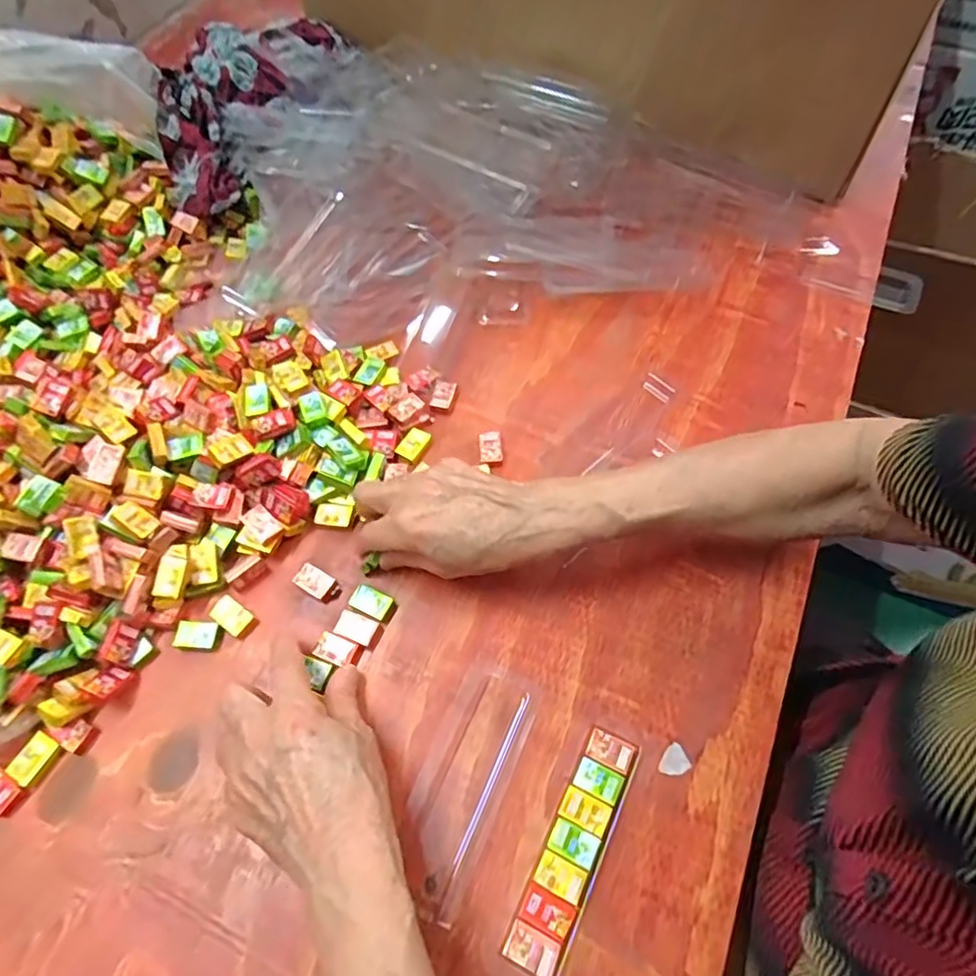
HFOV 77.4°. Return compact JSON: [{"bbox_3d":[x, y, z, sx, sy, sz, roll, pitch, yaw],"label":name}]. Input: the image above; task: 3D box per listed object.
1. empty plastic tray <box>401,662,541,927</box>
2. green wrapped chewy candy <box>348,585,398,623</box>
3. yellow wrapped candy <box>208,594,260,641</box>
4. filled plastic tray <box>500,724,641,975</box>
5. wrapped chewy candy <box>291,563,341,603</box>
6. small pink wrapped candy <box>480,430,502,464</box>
[{"bbox_3d":[-0.014,0.165,0.345,0.048,0.005,0.126,22,63,12],"label":"empty plastic tray"},{"bbox_3d":[-0.075,0.075,0.398,0.028,0.007,0.017,20,63,12],"label":"green wrapped chewy candy"},{"bbox_3d":[-0.164,0.083,0.392,0.027,0.010,0.017,30,65,17],"label":"yellow wrapped candy"},{"bbox_3d":[0.046,0.191,0.326,0.029,0.008,0.120,24,64,14],"label":"filled plastic tray"},{"bbox_3d":[-0.115,0.063,0.405,0.030,0.007,0.017,28,65,16],"label":"wrapped chewy candy"},{"bbox_3d":[0.002,-0.029,0.450,0.016,0.009,0.026,-5,61,-2],"label":"small pink wrapped candy"}]

